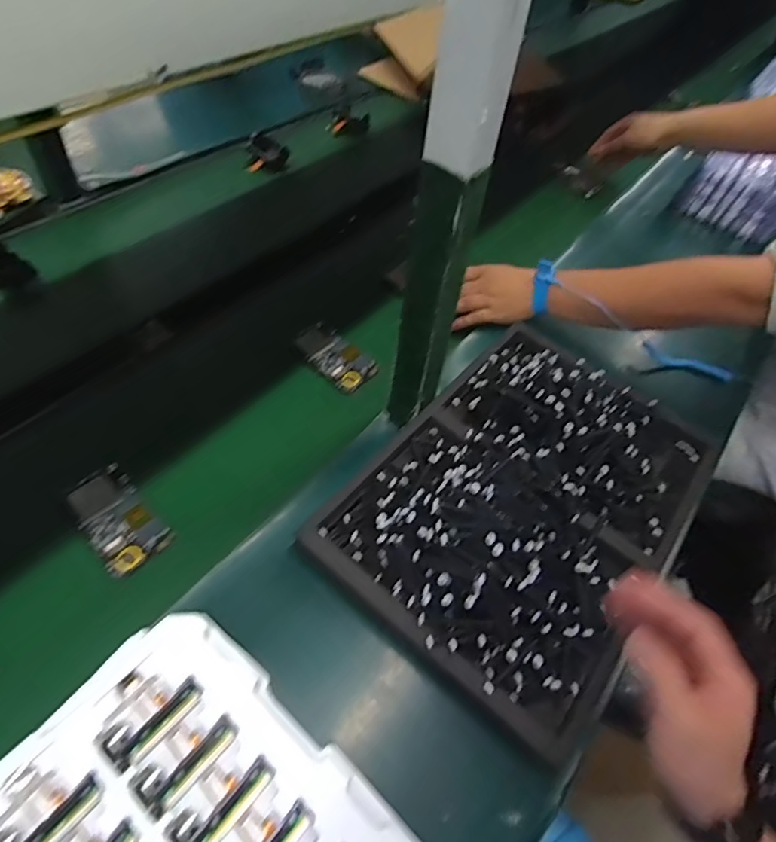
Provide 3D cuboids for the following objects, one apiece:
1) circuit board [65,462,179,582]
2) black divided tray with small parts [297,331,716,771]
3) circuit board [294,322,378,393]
[{"bbox_3d":[-0.277,0.099,0.538,0.123,0.015,0.064,38,57,23],"label":"circuit board"},{"bbox_3d":[0.158,0.062,0.560,0.293,0.094,0.417,39,57,15],"label":"black divided tray with small parts"},{"bbox_3d":[-0.074,-0.090,0.712,0.062,0.019,0.121,-36,63,-29],"label":"circuit board"}]

